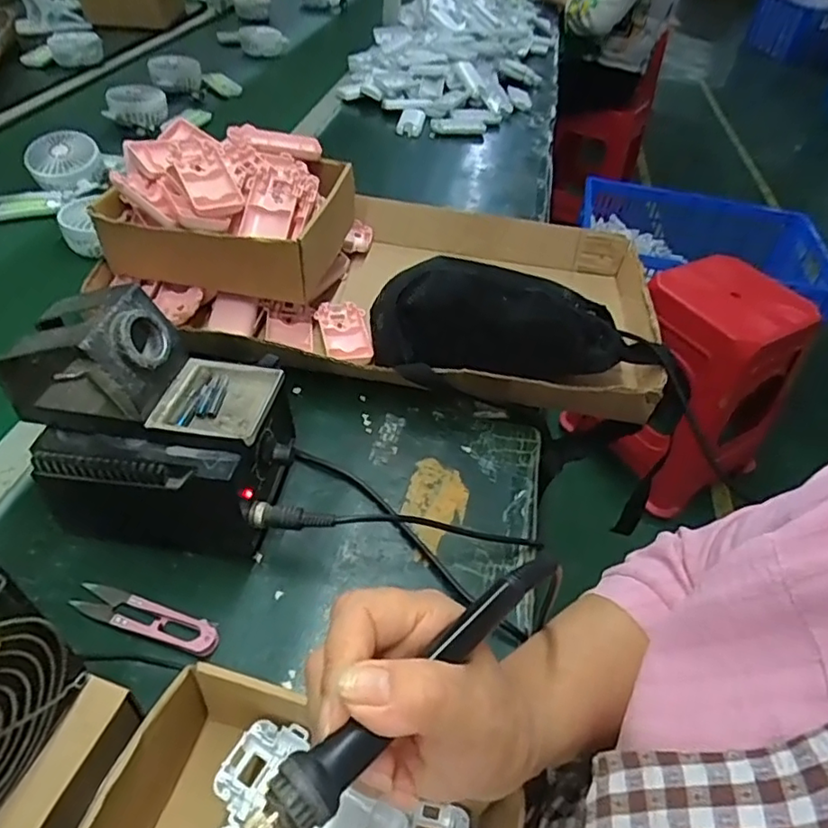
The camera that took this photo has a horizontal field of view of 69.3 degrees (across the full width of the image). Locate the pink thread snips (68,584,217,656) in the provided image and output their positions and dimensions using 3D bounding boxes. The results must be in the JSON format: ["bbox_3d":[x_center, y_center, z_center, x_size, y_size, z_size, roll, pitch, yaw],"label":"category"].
[{"bbox_3d":[-0.176,0.133,0.393,0.103,0.010,0.023,17,45,9],"label":"pink thread snips"}]

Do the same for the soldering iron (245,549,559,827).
[{"bbox_3d":[-0.012,0.108,0.212,0.208,0.013,0.018,-33,57,-33],"label":"soldering iron"}]

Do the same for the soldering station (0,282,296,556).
[{"bbox_3d":[-0.177,0.007,0.414,0.173,0.158,0.113,7,44,0],"label":"soldering station"}]

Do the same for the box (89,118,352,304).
[{"bbox_3d":[-0.189,-0.216,0.629,0.215,0.103,0.190,11,44,3],"label":"box"}]

